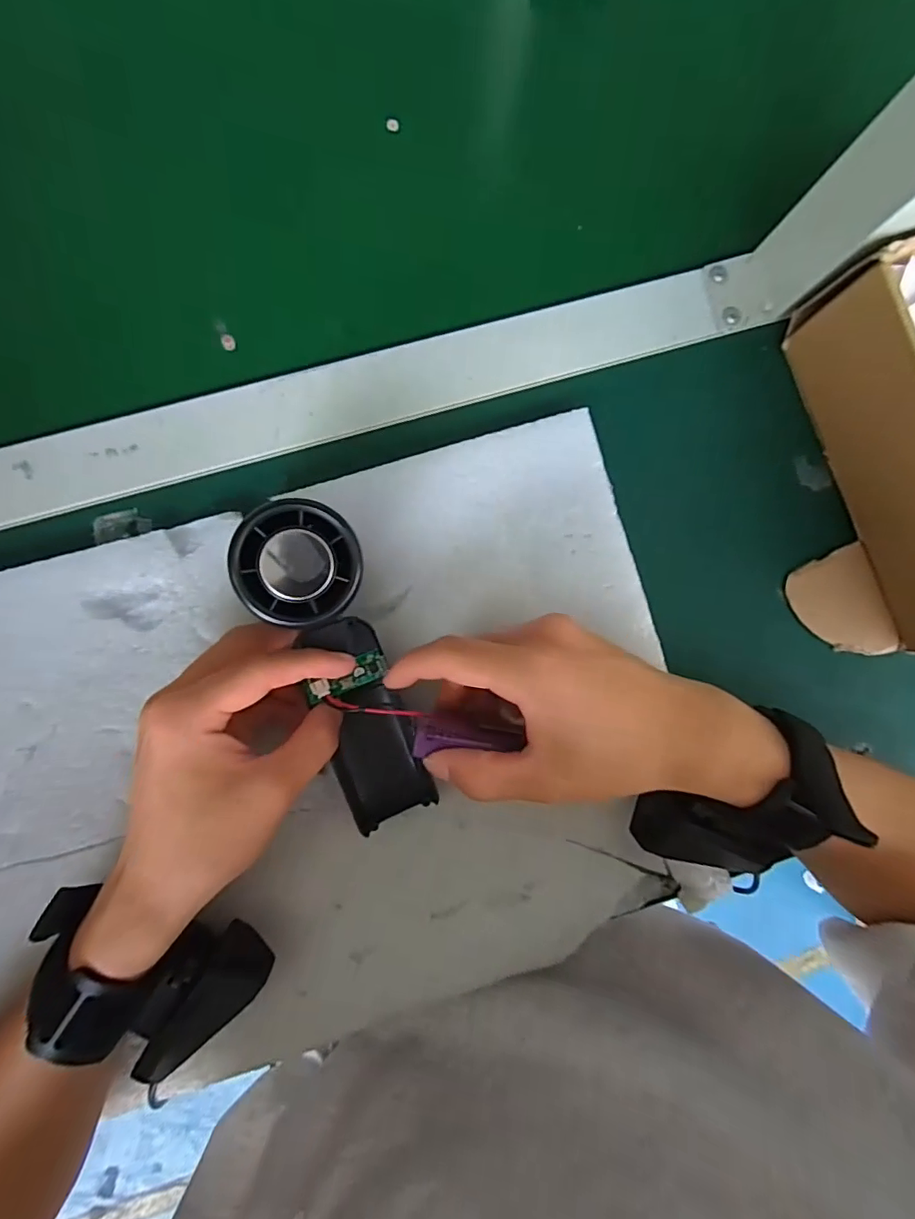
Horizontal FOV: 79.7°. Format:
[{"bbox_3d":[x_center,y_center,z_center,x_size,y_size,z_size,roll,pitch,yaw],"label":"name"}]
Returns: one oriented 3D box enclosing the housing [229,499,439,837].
[{"bbox_3d":[-0.055,0.030,0.260,0.050,0.026,0.161,-17,113,-5],"label":"housing"}]

